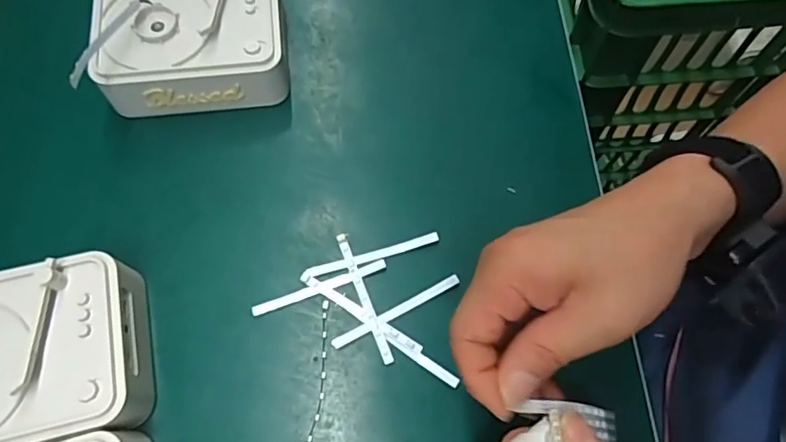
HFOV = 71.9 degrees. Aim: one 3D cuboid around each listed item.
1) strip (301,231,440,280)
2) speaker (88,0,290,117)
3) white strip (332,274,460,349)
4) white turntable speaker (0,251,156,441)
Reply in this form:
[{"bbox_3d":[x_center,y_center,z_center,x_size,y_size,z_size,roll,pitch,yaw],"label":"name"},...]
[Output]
[{"bbox_3d":[-0.015,0.023,0.356,0.091,0.005,0.008,-16,70,-7],"label":"strip"},{"bbox_3d":[-0.141,-0.130,0.388,0.128,0.055,0.099,-7,69,-4],"label":"speaker"},{"bbox_3d":[0.002,0.056,0.341,0.088,0.004,0.007,-27,72,-11],"label":"white strip"},{"bbox_3d":[-0.206,0.079,0.306,0.129,0.045,0.096,-13,70,-6],"label":"white turntable speaker"}]

